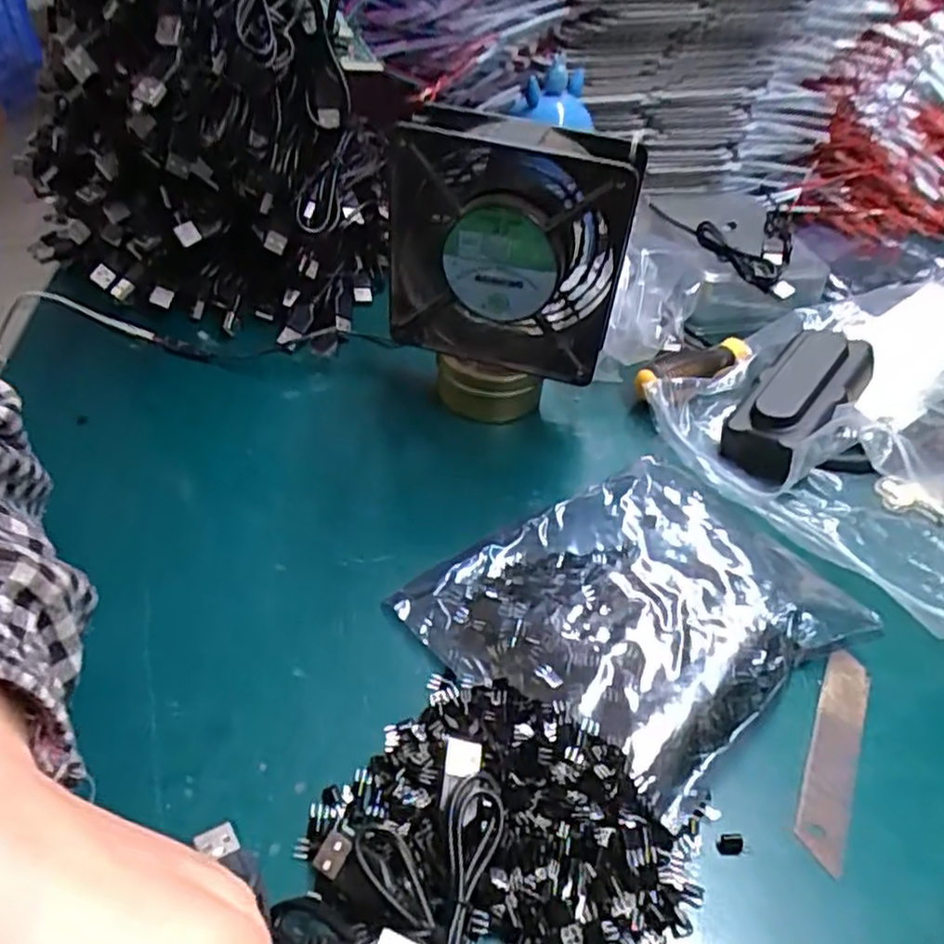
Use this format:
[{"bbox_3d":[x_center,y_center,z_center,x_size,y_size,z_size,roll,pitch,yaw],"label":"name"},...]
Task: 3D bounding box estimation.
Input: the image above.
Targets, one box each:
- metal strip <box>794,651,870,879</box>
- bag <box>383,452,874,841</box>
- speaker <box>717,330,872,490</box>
[{"bbox_3d":[0.143,0.109,0.280,0.018,0.004,0.091,22,46,19],"label":"metal strip"},{"bbox_3d":[0.072,0.057,0.310,0.159,0.029,0.133,-28,52,-29],"label":"bag"},{"bbox_3d":[0.184,-0.042,0.402,0.049,0.026,0.117,31,68,26],"label":"speaker"}]

